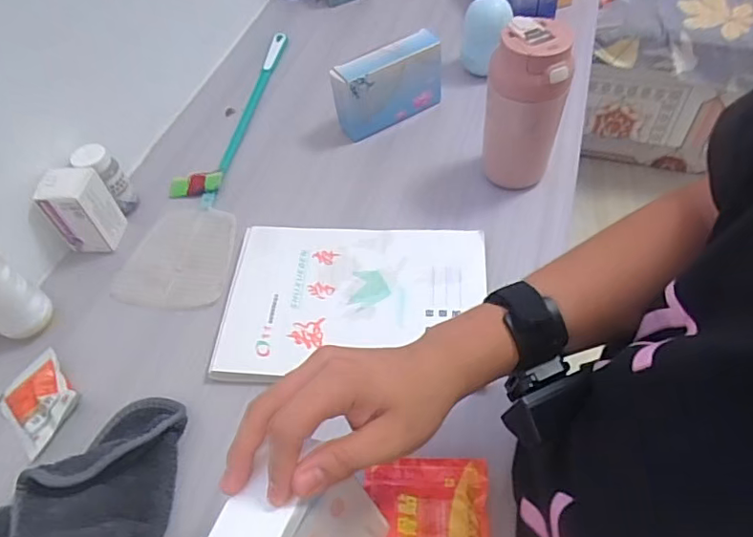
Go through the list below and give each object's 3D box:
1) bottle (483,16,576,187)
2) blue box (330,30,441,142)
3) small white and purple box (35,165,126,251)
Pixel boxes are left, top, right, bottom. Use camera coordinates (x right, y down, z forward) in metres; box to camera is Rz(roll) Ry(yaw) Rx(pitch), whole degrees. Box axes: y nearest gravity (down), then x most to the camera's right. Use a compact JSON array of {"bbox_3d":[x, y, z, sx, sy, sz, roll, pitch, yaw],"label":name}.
[{"bbox_3d":[0.155,-0.164,0.560,0.078,0.161,0.072,3,53,7],"label":"bottle"},{"bbox_3d":[0.015,-0.230,0.672,0.150,0.093,0.043,-28,56,-16],"label":"blue box"},{"bbox_3d":[-0.322,-0.064,0.586,0.054,0.094,0.051,-5,53,1],"label":"small white and purple box"}]

